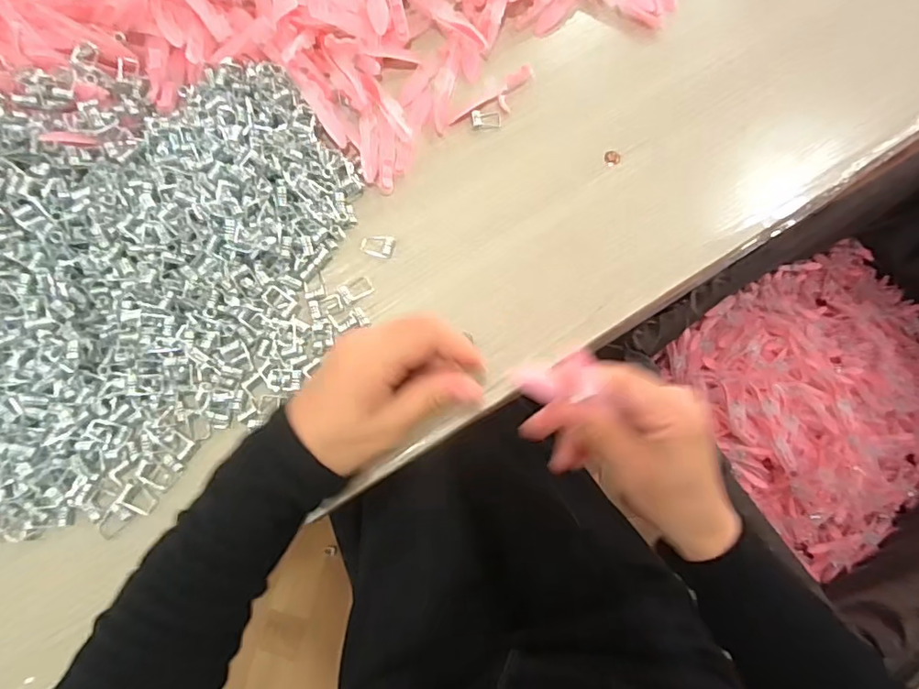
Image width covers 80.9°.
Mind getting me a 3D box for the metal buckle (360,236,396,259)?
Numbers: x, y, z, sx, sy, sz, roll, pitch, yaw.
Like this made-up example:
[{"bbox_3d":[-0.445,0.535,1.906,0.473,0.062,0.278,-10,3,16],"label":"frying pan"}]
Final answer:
[{"bbox_3d":[-0.058,-0.071,0.386,0.022,0.009,0.017,13,76,2],"label":"metal buckle"}]

